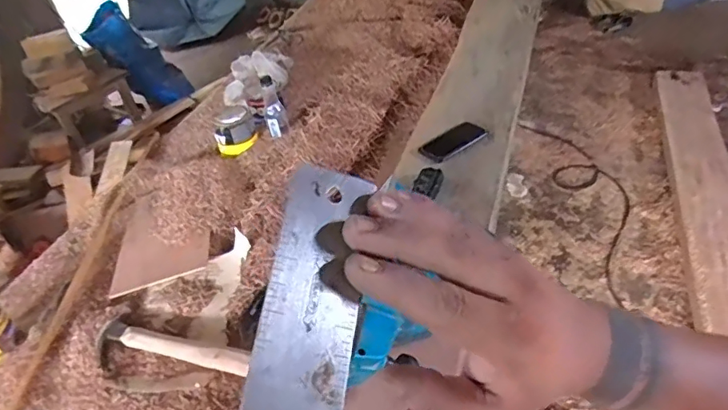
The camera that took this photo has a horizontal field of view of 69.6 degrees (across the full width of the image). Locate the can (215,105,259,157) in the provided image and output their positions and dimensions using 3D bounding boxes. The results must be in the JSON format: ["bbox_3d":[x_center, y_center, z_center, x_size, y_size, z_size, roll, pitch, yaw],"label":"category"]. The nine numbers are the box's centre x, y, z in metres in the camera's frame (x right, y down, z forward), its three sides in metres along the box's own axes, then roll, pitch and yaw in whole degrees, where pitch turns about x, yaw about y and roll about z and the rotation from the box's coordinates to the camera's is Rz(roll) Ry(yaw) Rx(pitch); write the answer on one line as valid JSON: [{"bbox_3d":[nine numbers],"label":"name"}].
[{"bbox_3d":[-0.333,-0.199,1.341,0.103,0.089,0.111,-18,40,-10],"label":"can"}]

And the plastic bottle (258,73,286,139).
[{"bbox_3d":[-0.232,-0.251,1.323,0.052,0.151,0.063,-12,39,-4],"label":"plastic bottle"}]

